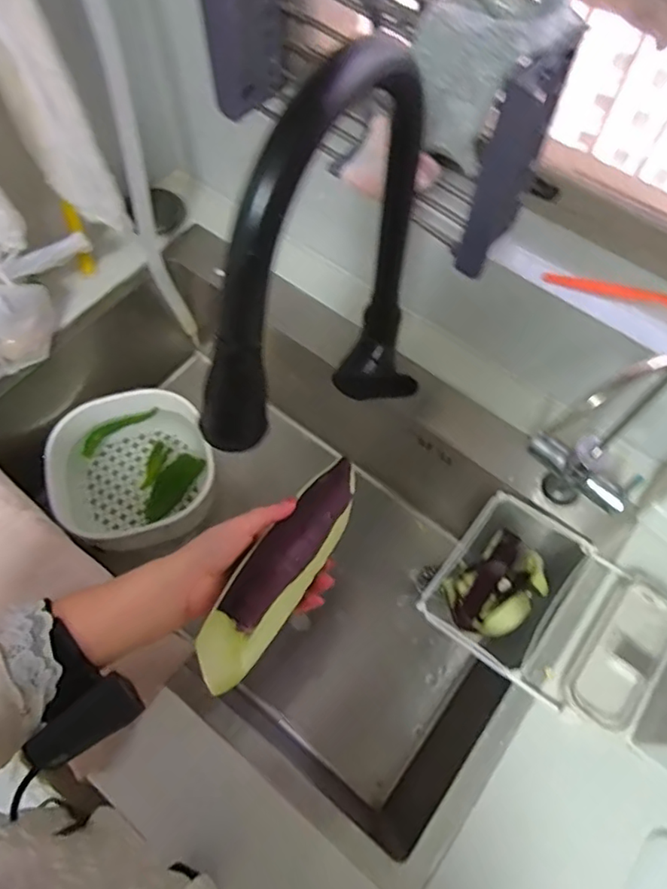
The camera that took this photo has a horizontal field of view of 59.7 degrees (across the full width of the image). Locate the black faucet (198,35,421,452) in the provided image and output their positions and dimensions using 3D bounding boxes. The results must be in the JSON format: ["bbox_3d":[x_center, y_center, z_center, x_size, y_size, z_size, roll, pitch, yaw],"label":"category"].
[{"bbox_3d":[0.010,-0.086,0.437,0.073,0.348,0.266,26,65,11],"label":"black faucet"}]

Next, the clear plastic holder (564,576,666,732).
[{"bbox_3d":[0.273,0.196,0.550,0.061,0.032,0.144,36,68,15],"label":"clear plastic holder"}]

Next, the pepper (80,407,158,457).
[{"bbox_3d":[-0.290,-0.023,0.784,0.109,0.021,0.018,-35,69,-17],"label":"pepper"}]

